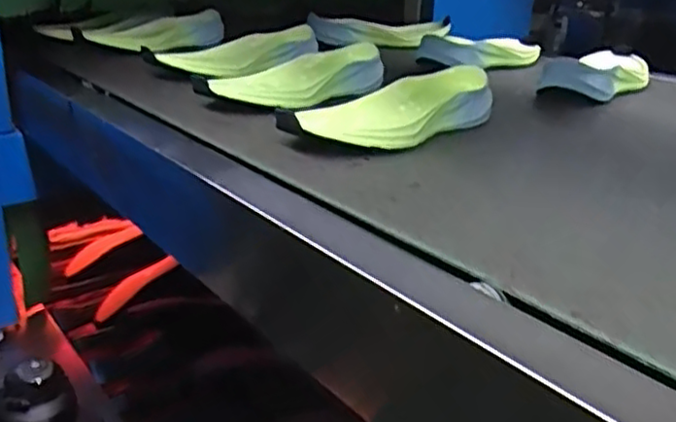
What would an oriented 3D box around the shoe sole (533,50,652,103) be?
[{"bbox_3d":[0.350,-0.181,0.926,0.099,0.044,0.278,15,26,30],"label":"shoe sole"}]

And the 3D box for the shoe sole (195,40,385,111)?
[{"bbox_3d":[-0.048,-0.160,0.822,0.098,0.047,0.255,17,27,33],"label":"shoe sole"}]

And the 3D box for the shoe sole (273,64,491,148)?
[{"bbox_3d":[0.055,-0.099,0.675,0.252,0.047,0.087,-17,29,-39],"label":"shoe sole"}]

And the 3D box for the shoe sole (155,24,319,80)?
[{"bbox_3d":[-0.123,-0.217,0.951,0.235,0.046,0.092,-19,30,-41],"label":"shoe sole"}]

